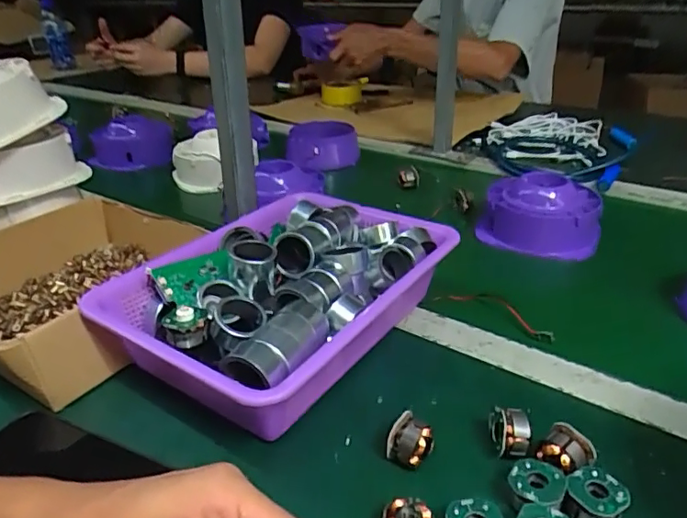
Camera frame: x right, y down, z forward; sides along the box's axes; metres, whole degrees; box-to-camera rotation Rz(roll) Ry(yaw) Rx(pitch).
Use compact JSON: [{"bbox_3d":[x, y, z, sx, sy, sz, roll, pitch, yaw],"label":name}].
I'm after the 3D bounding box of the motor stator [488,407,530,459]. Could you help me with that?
[{"bbox_3d":[0.109,0.117,0.361,0.025,0.030,0.025,6,28,14],"label":"motor stator"}]

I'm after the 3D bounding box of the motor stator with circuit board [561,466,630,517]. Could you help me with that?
[{"bbox_3d":[0.147,0.141,0.318,0.032,0.021,0.031,-1,27,1],"label":"motor stator with circuit board"}]

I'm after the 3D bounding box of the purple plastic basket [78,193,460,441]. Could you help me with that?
[{"bbox_3d":[-0.048,0.031,0.463,0.198,0.090,0.274,17,34,31],"label":"purple plastic basket"}]

